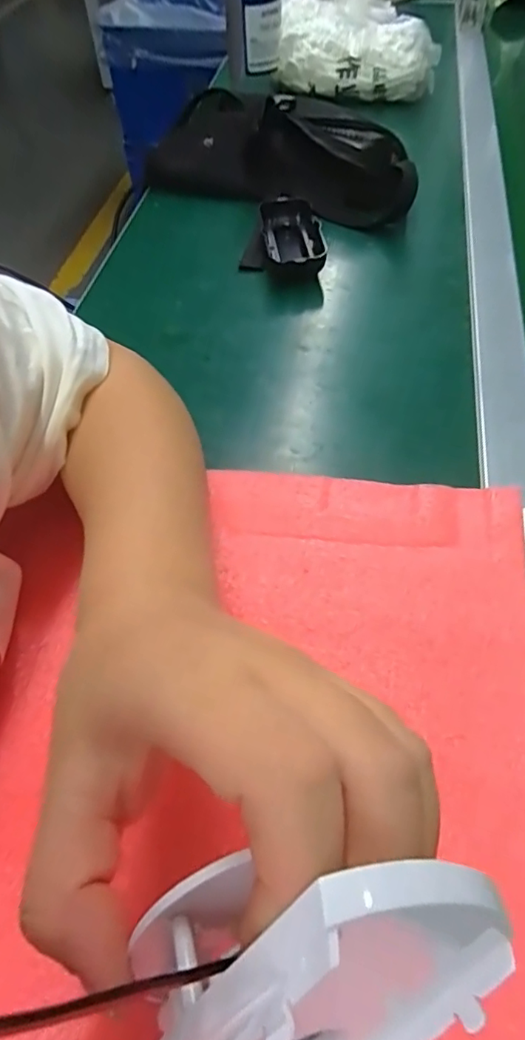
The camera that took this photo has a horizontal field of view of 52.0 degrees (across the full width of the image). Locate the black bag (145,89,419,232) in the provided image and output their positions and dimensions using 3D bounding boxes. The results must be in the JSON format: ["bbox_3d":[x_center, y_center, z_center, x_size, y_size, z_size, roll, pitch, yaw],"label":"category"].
[{"bbox_3d":[0.020,-0.399,0.594,0.312,0.079,0.136,33,61,23],"label":"black bag"}]

